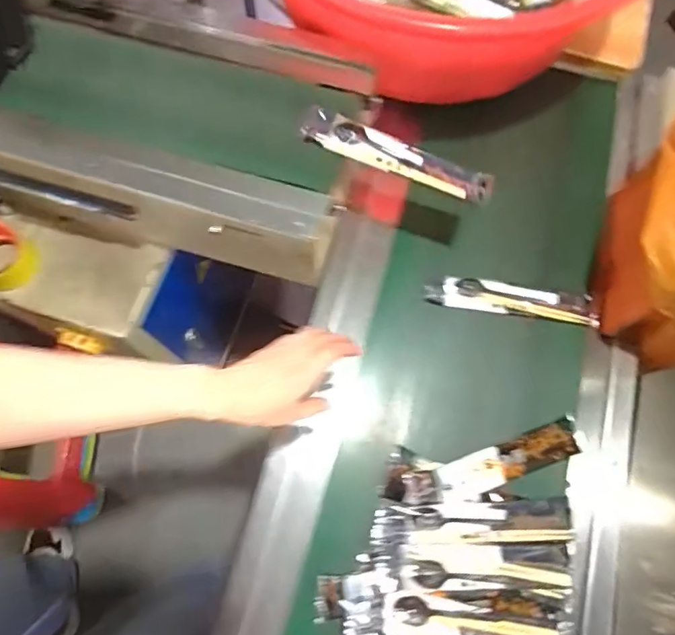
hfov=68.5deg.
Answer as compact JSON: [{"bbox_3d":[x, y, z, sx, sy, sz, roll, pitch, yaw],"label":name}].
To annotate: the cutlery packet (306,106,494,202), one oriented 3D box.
[{"bbox_3d":[0.077,-0.208,0.621,0.245,0.022,0.056,20,74,6],"label":"cutlery packet"}]

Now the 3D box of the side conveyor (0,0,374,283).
[{"bbox_3d":[-0.234,-0.266,0.702,0.548,0.143,0.330,15,74,4],"label":"side conveyor"}]

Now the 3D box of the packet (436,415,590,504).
[{"bbox_3d":[0.223,0.177,0.618,0.214,0.012,0.046,-14,90,-16],"label":"packet"}]

